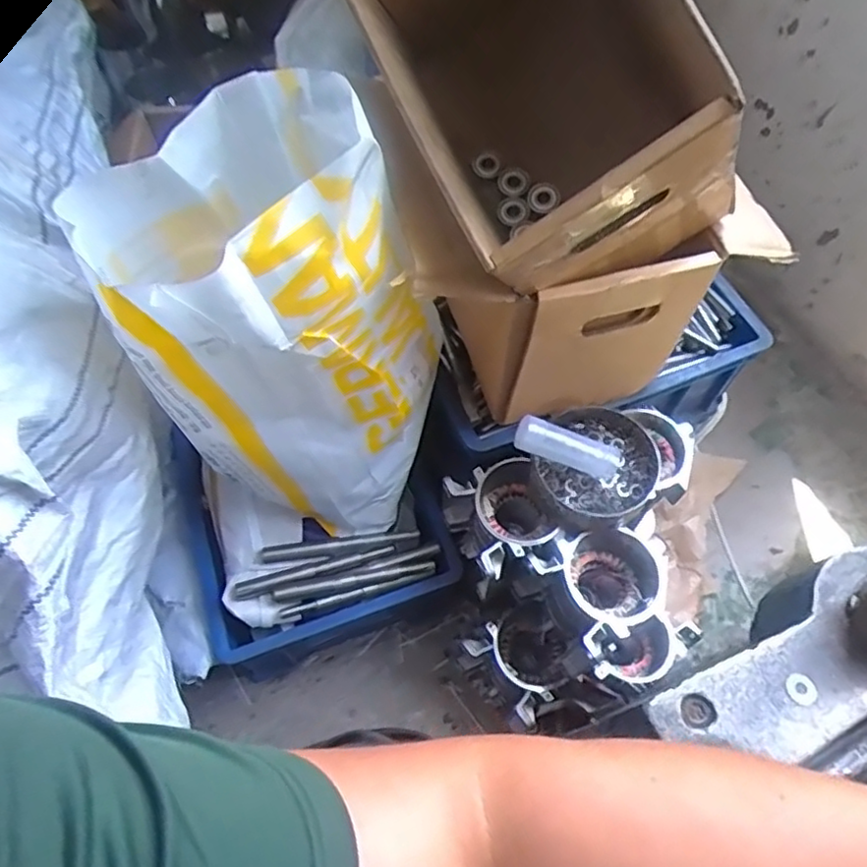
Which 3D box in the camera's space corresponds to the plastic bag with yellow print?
[{"bbox_3d":[-0.145,-0.087,0.615,0.273,0.404,0.232,11,61,5],"label":"plastic bag with yellow print"}]

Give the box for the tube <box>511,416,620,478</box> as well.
[{"bbox_3d":[0.137,0.014,0.645,0.117,0.029,0.037,18,58,-19],"label":"tube"}]

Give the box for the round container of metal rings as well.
[{"bbox_3d":[0.168,0.038,0.668,0.136,0.049,0.124,-24,64,-14],"label":"round container of metal rings"}]

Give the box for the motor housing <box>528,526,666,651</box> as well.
[{"bbox_3d":[0.178,0.162,0.676,0.126,0.108,0.104,-28,64,-16],"label":"motor housing"}]

